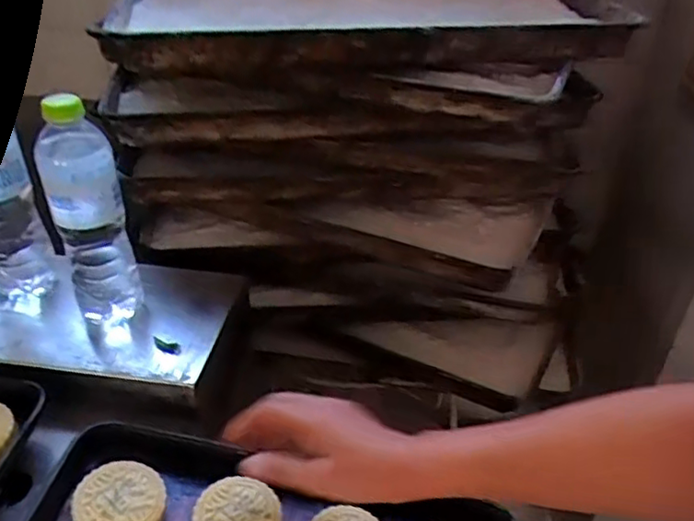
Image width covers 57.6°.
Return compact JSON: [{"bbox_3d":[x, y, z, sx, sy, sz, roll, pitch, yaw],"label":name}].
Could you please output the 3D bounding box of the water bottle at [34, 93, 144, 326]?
[{"bbox_3d":[-0.236,-0.031,0.587,0.061,0.233,0.059,-16,40,-21],"label":"water bottle"}]

